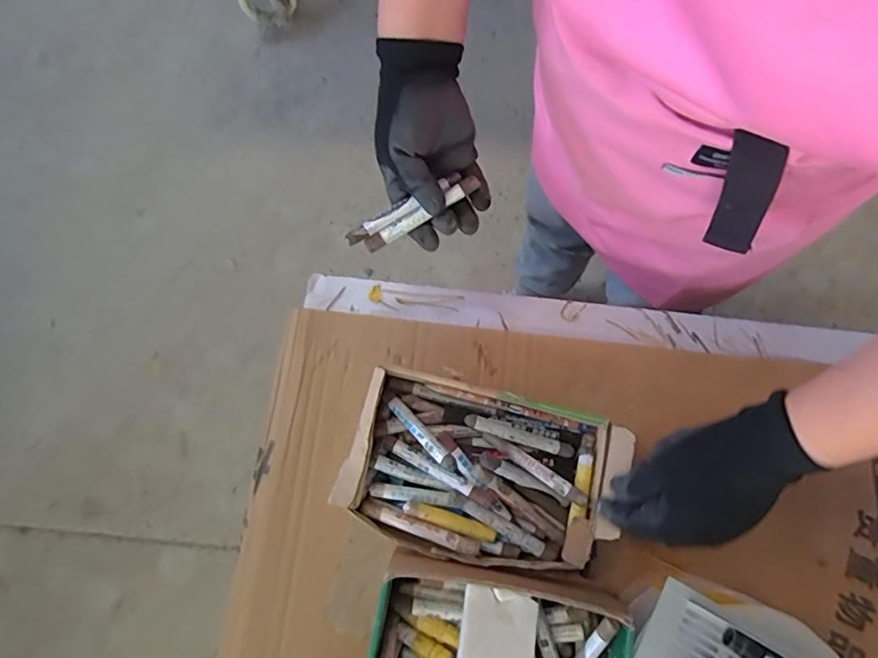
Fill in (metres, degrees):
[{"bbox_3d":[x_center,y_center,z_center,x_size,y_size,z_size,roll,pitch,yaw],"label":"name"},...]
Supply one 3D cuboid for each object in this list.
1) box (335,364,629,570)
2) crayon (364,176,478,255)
[{"bbox_3d":[0.037,0.130,0.484,0.238,0.071,0.141,12,76,3],"label":"box"},{"bbox_3d":[-0.017,-0.098,0.453,0.105,0.009,0.011,-32,75,5],"label":"crayon"}]

